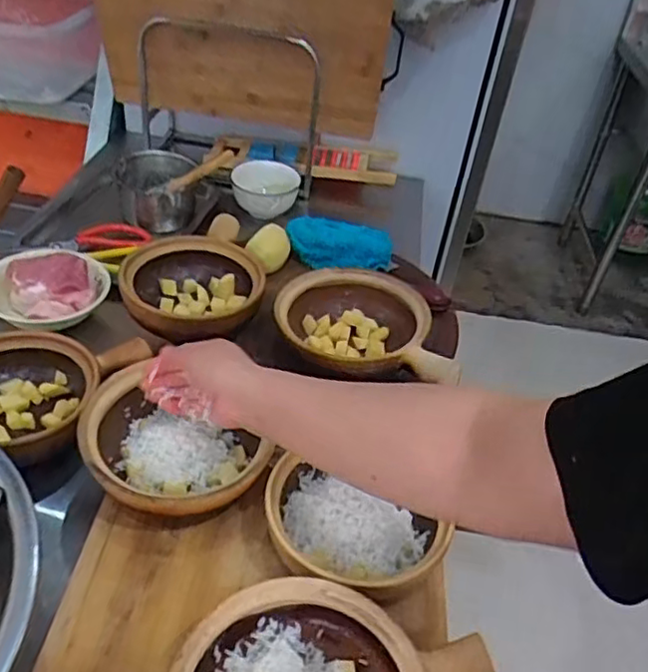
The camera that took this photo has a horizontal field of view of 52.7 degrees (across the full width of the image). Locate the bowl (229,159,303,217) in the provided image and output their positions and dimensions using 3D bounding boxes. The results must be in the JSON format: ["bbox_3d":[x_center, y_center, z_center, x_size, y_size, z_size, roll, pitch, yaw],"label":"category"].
[{"bbox_3d":[-0.100,-0.241,1.076,0.113,0.062,0.112,5,40,-4],"label":"bowl"}]

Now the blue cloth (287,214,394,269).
[{"bbox_3d":[0.021,-0.133,0.918,0.144,0.038,0.078,4,40,-5],"label":"blue cloth"}]

